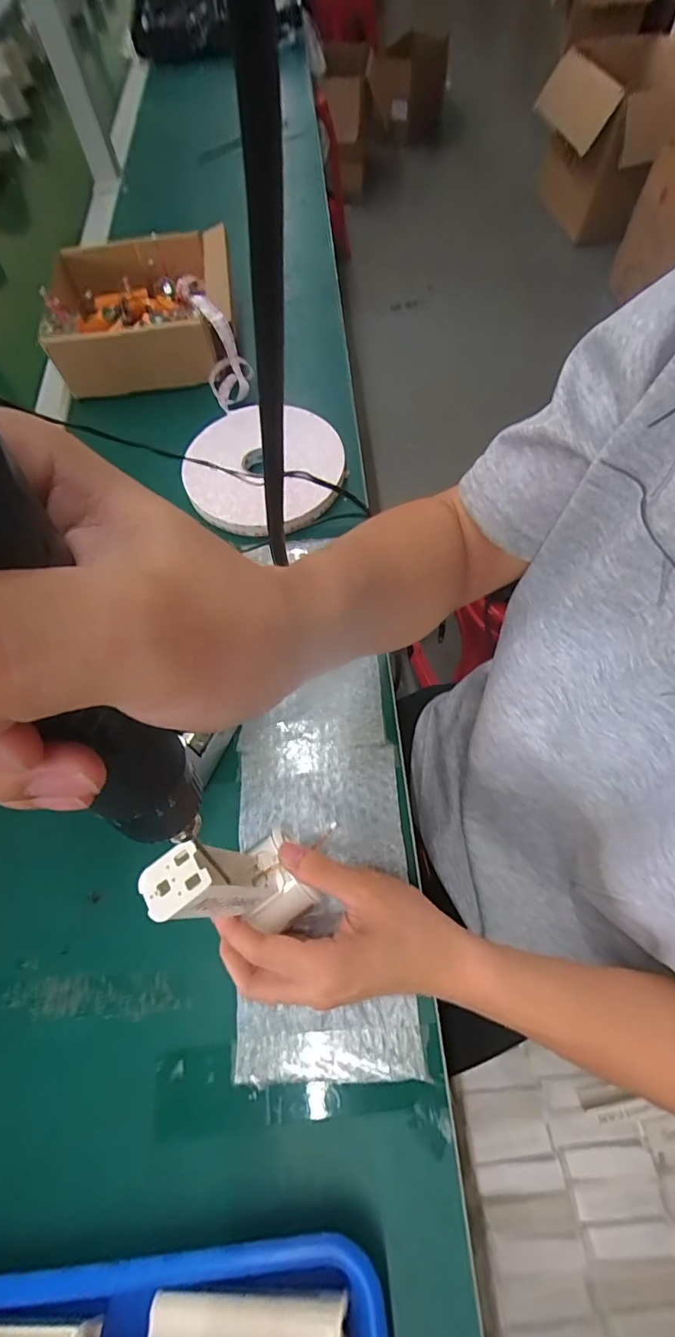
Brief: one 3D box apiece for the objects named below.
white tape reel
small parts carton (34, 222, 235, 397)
[{"bbox_3d":[-0.078,-0.220,0.528,0.167,0.020,0.175,-6,64,0],"label":"white tape reel"},{"bbox_3d":[-0.244,-0.440,0.612,0.221,0.074,0.196,-8,64,-1],"label":"small parts carton"}]

